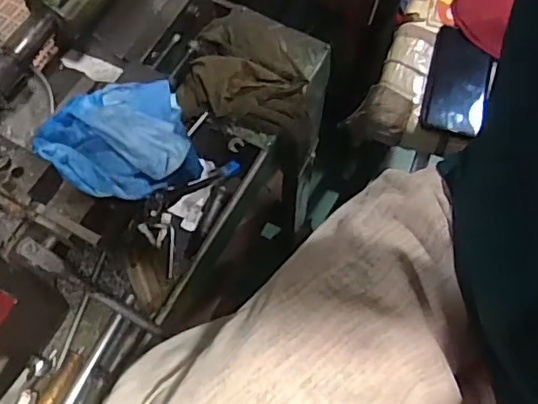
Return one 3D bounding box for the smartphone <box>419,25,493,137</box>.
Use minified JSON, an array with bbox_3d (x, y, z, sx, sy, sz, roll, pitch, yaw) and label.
[{"bbox_3d":[0.239,-0.156,0.731,0.073,0.008,0.152,9,70,20],"label":"smartphone"}]

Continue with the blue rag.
[{"bbox_3d":[-0.122,-0.049,0.463,0.118,0.040,0.097,-25,69,-11],"label":"blue rag"}]

